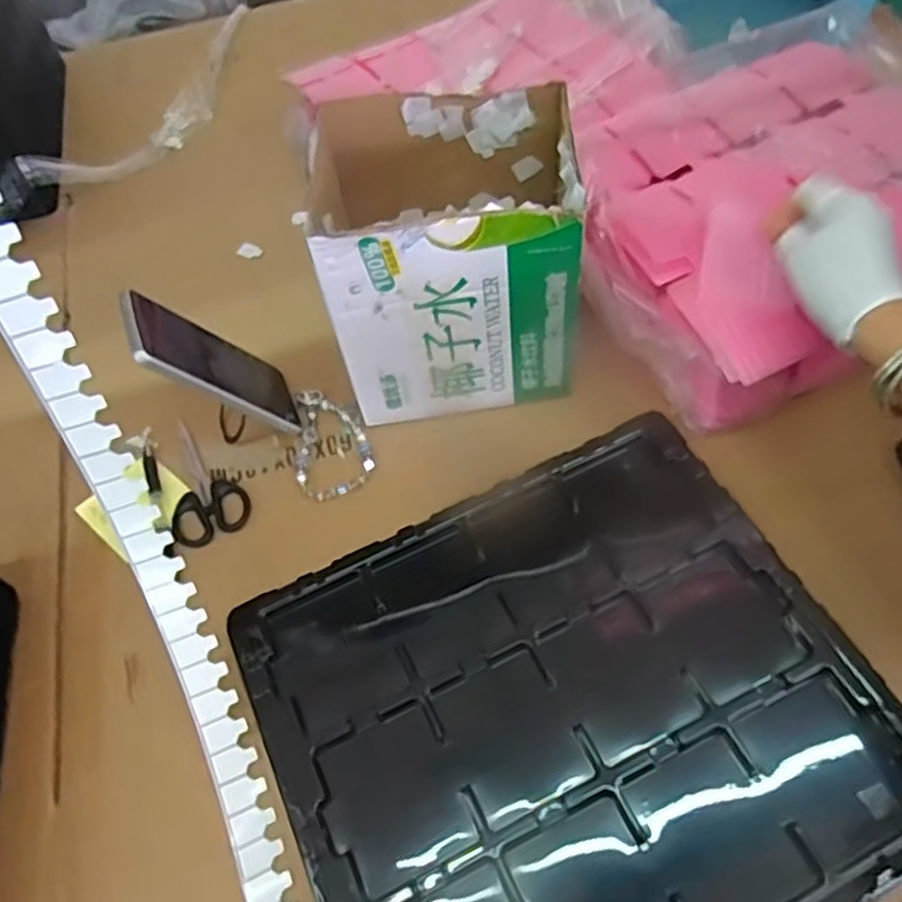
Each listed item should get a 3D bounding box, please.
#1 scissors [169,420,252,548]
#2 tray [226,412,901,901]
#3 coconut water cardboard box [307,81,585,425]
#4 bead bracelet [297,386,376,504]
[{"bbox_3d":[-0.214,0.025,0.637,0.063,0.006,0.122,-25,58,-12],"label":"scissors"},{"bbox_3d":[0.074,0.168,0.494,0.367,0.017,0.332,-23,57,-11],"label":"tray"},{"bbox_3d":[-0.002,-0.149,0.609,0.186,0.204,0.155,-6,57,1],"label":"coconut water cardboard box"},{"bbox_3d":[-0.102,-0.010,0.645,0.064,0.009,0.113,-12,56,-4],"label":"bead bracelet"}]

